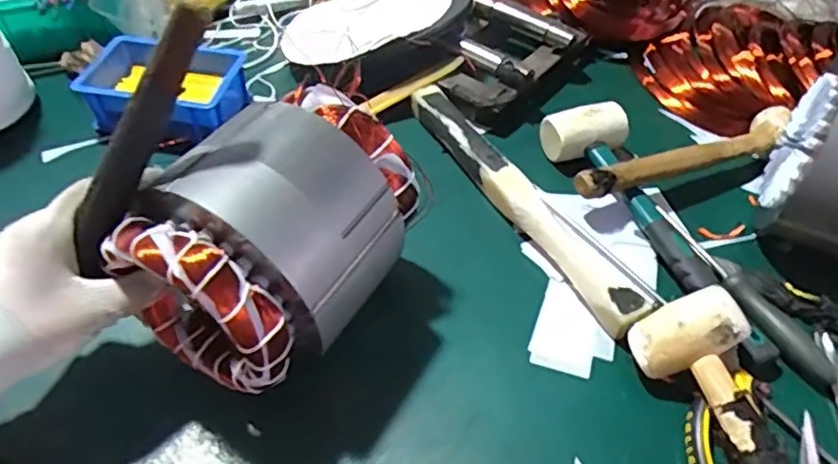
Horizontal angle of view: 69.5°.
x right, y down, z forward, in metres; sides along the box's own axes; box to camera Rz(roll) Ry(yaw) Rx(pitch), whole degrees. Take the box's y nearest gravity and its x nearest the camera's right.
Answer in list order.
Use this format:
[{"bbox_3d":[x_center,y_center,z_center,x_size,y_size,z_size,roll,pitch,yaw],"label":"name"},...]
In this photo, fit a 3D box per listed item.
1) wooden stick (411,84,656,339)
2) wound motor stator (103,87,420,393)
[{"bbox_3d":[0.086,-0.037,0.546,0.036,0.032,0.315,-22,54,-19],"label":"wooden stick"},{"bbox_3d":[-0.089,-0.003,0.407,0.121,0.123,0.178,25,55,18],"label":"wound motor stator"}]

